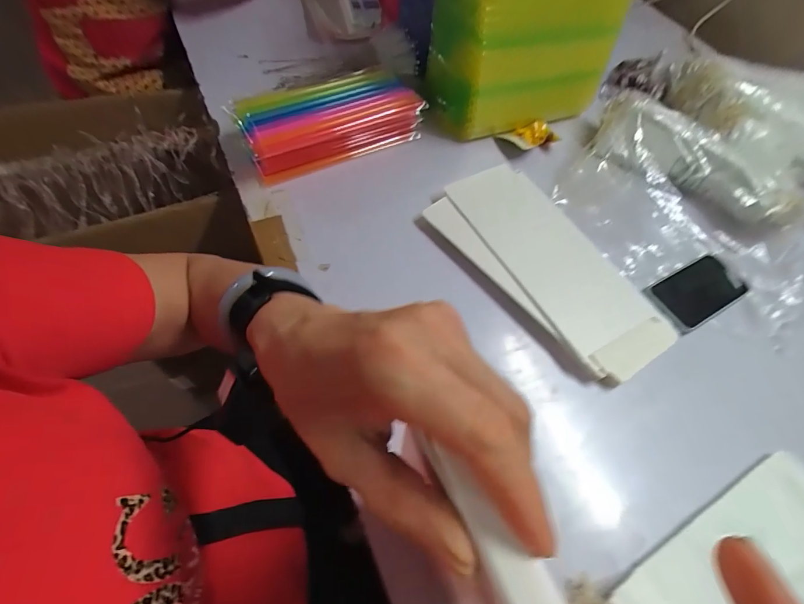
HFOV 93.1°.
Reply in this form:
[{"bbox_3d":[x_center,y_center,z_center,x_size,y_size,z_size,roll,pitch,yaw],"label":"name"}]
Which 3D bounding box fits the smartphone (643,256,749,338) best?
[{"bbox_3d":[0.425,-0.015,0.545,0.157,0.015,0.078,-22,64,-19],"label":"smartphone"}]

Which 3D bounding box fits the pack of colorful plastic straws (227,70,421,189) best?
[{"bbox_3d":[-0.113,-0.288,0.606,0.279,0.066,0.120,-25,65,-21],"label":"pack of colorful plastic straws"}]

